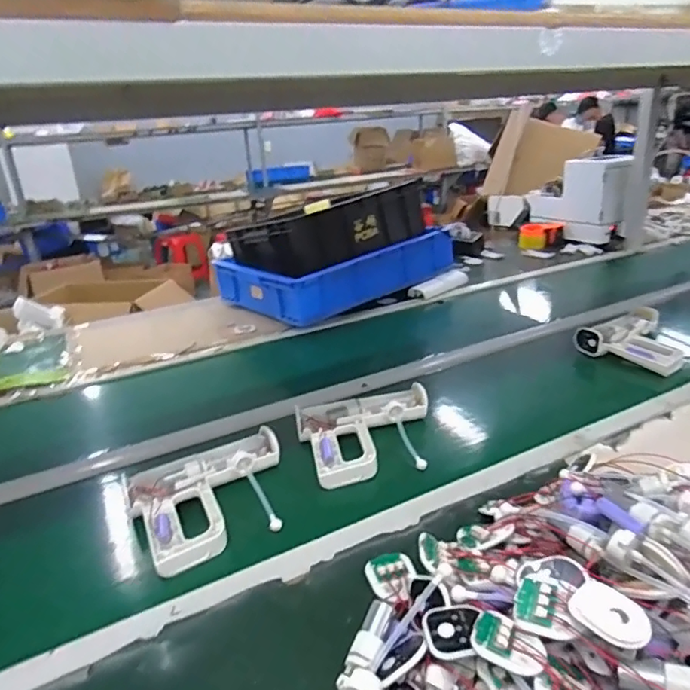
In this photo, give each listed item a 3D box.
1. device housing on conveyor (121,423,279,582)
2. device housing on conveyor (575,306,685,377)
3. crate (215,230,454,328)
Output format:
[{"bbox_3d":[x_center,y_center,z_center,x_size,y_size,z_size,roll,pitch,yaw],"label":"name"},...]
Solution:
[{"bbox_3d":[-0.161,0.191,0.696,0.209,0.037,0.175,-17,25,-28],"label":"device housing on conveyor"},{"bbox_3d":[0.592,-0.019,1.071,0.229,0.049,0.188,-24,29,-39],"label":"device housing on conveyor"},{"bbox_3d":[-0.020,-0.225,1.549,0.581,0.116,0.381,-21,27,-34],"label":"crate"}]

